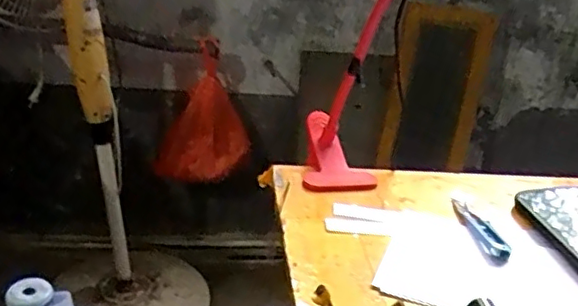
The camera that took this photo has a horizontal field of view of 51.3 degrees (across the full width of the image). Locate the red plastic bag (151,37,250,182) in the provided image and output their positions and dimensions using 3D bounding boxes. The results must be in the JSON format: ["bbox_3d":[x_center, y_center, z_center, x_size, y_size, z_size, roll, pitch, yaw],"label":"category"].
[{"bbox_3d":[-0.216,-0.088,1.511,0.229,0.332,0.121,-5,26,-20],"label":"red plastic bag"}]

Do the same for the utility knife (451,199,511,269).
[{"bbox_3d":[0.164,0.065,0.531,0.020,0.012,0.099,-1,25,-13],"label":"utility knife"}]

